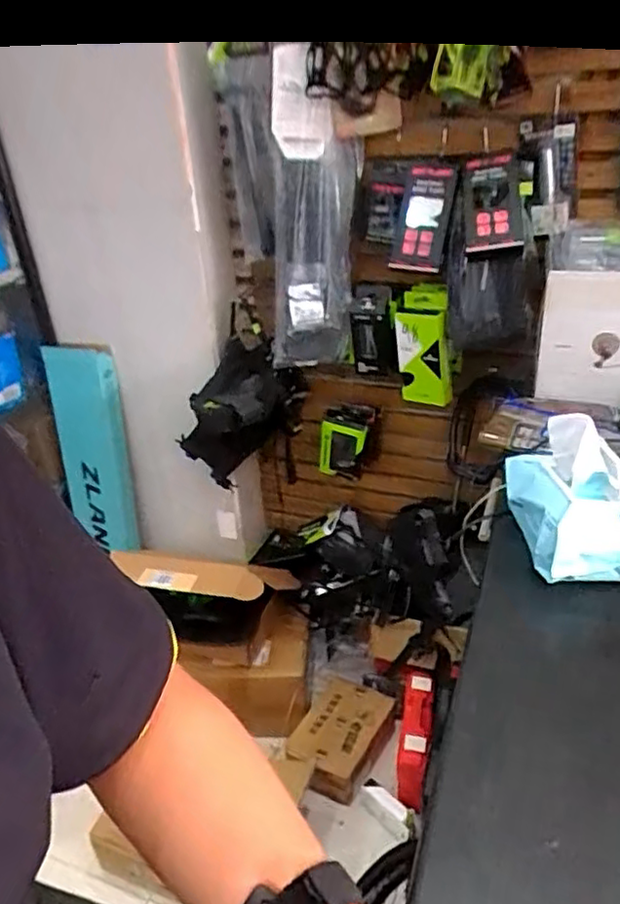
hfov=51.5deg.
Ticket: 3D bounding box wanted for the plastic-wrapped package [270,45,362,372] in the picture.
[{"bbox_3d":[0.005,-0.440,1.232,0.173,0.547,0.107,-1,30,5],"label":"plastic-wrapped package"}]

